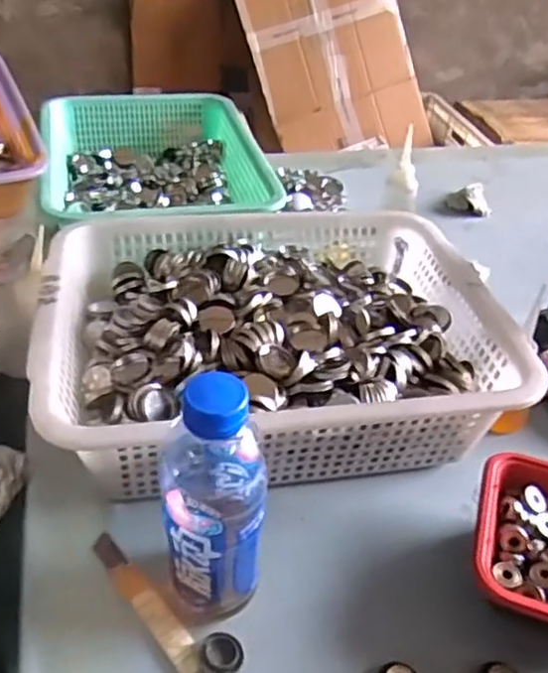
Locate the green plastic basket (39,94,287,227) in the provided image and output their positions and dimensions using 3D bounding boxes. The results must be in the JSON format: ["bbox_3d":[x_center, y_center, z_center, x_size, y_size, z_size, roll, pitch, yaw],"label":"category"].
[{"bbox_3d":[-0.170,-0.228,0.940,0.283,0.101,0.421,-7,40,-13],"label":"green plastic basket"}]

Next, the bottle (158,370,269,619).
[{"bbox_3d":[-0.040,0.119,0.453,0.062,0.210,0.059,17,39,15],"label":"bottle"}]

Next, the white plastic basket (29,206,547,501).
[{"bbox_3d":[-0.002,-0.005,0.669,0.426,0.101,0.331,-3,39,-8],"label":"white plastic basket"}]

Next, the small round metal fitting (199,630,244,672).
[{"bbox_3d":[-0.038,0.229,0.479,0.031,0.011,0.033,3,37,-2],"label":"small round metal fitting"}]

